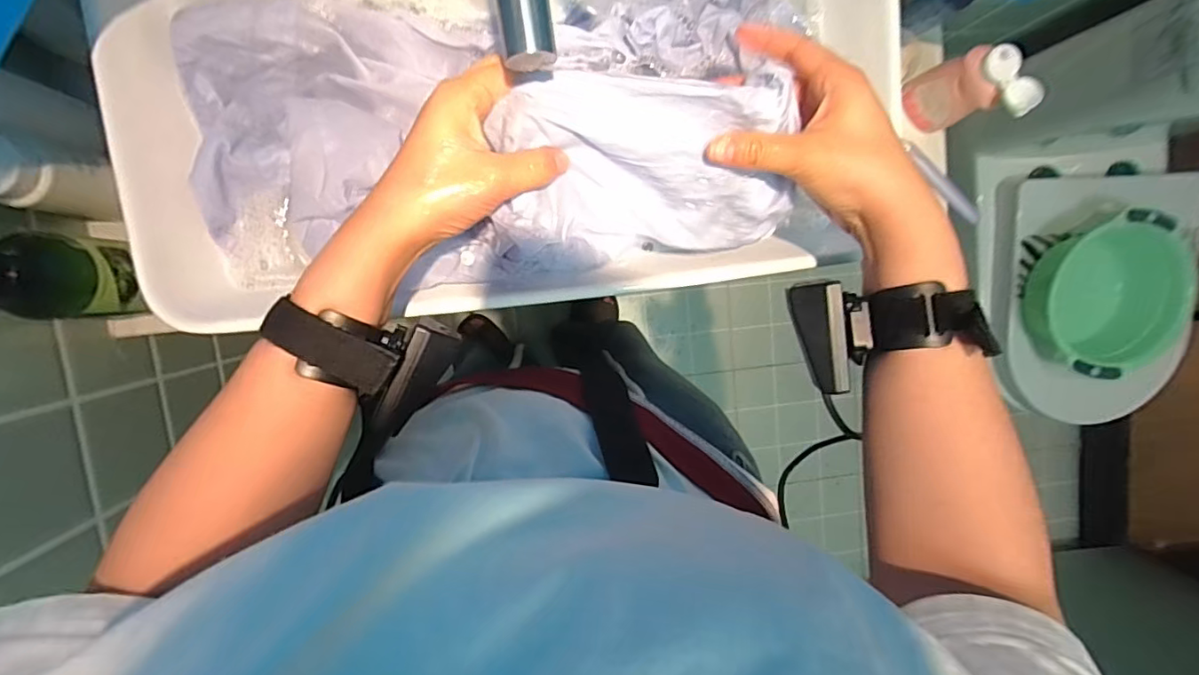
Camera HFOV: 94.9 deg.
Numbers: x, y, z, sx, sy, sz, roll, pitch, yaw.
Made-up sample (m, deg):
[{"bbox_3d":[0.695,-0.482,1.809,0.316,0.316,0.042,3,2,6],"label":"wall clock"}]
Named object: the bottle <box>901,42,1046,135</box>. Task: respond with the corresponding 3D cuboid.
[{"bbox_3d":[0.316,-0.211,0.477,0.033,0.105,0.064,-33,98,-2],"label":"bottle"}]

